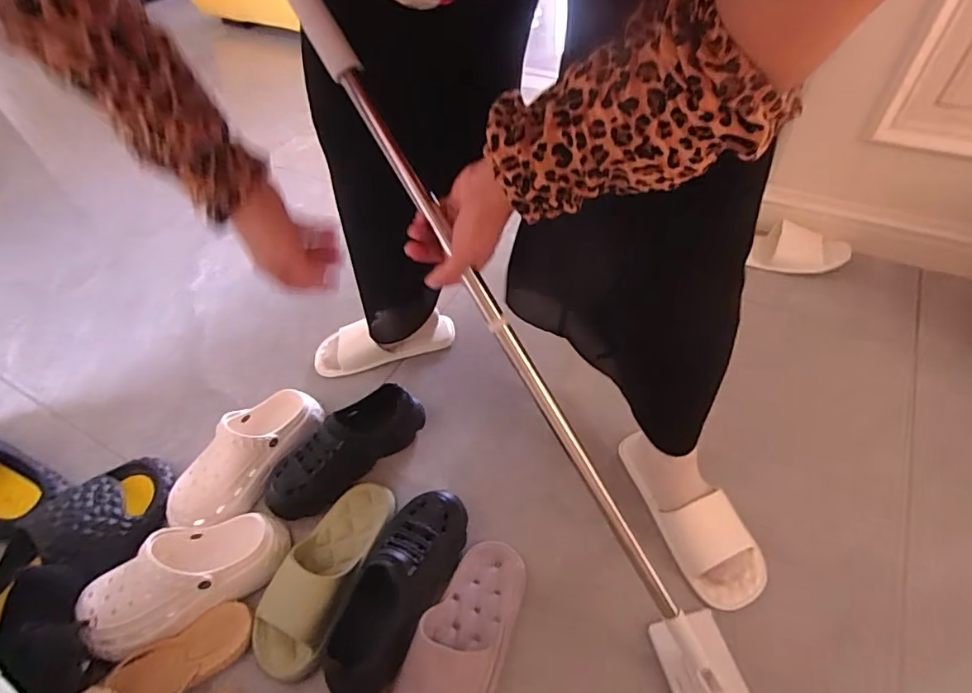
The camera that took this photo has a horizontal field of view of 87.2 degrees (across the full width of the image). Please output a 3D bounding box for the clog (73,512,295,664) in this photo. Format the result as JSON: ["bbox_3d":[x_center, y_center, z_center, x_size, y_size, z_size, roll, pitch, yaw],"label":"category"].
[{"bbox_3d":[-0.391,0.297,0.658,0.242,0.084,0.108,-20,56,-10],"label":"clog"}]

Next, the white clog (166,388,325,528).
[{"bbox_3d":[-0.366,0.167,0.789,0.108,0.103,0.254,29,61,22],"label":"white clog"}]

